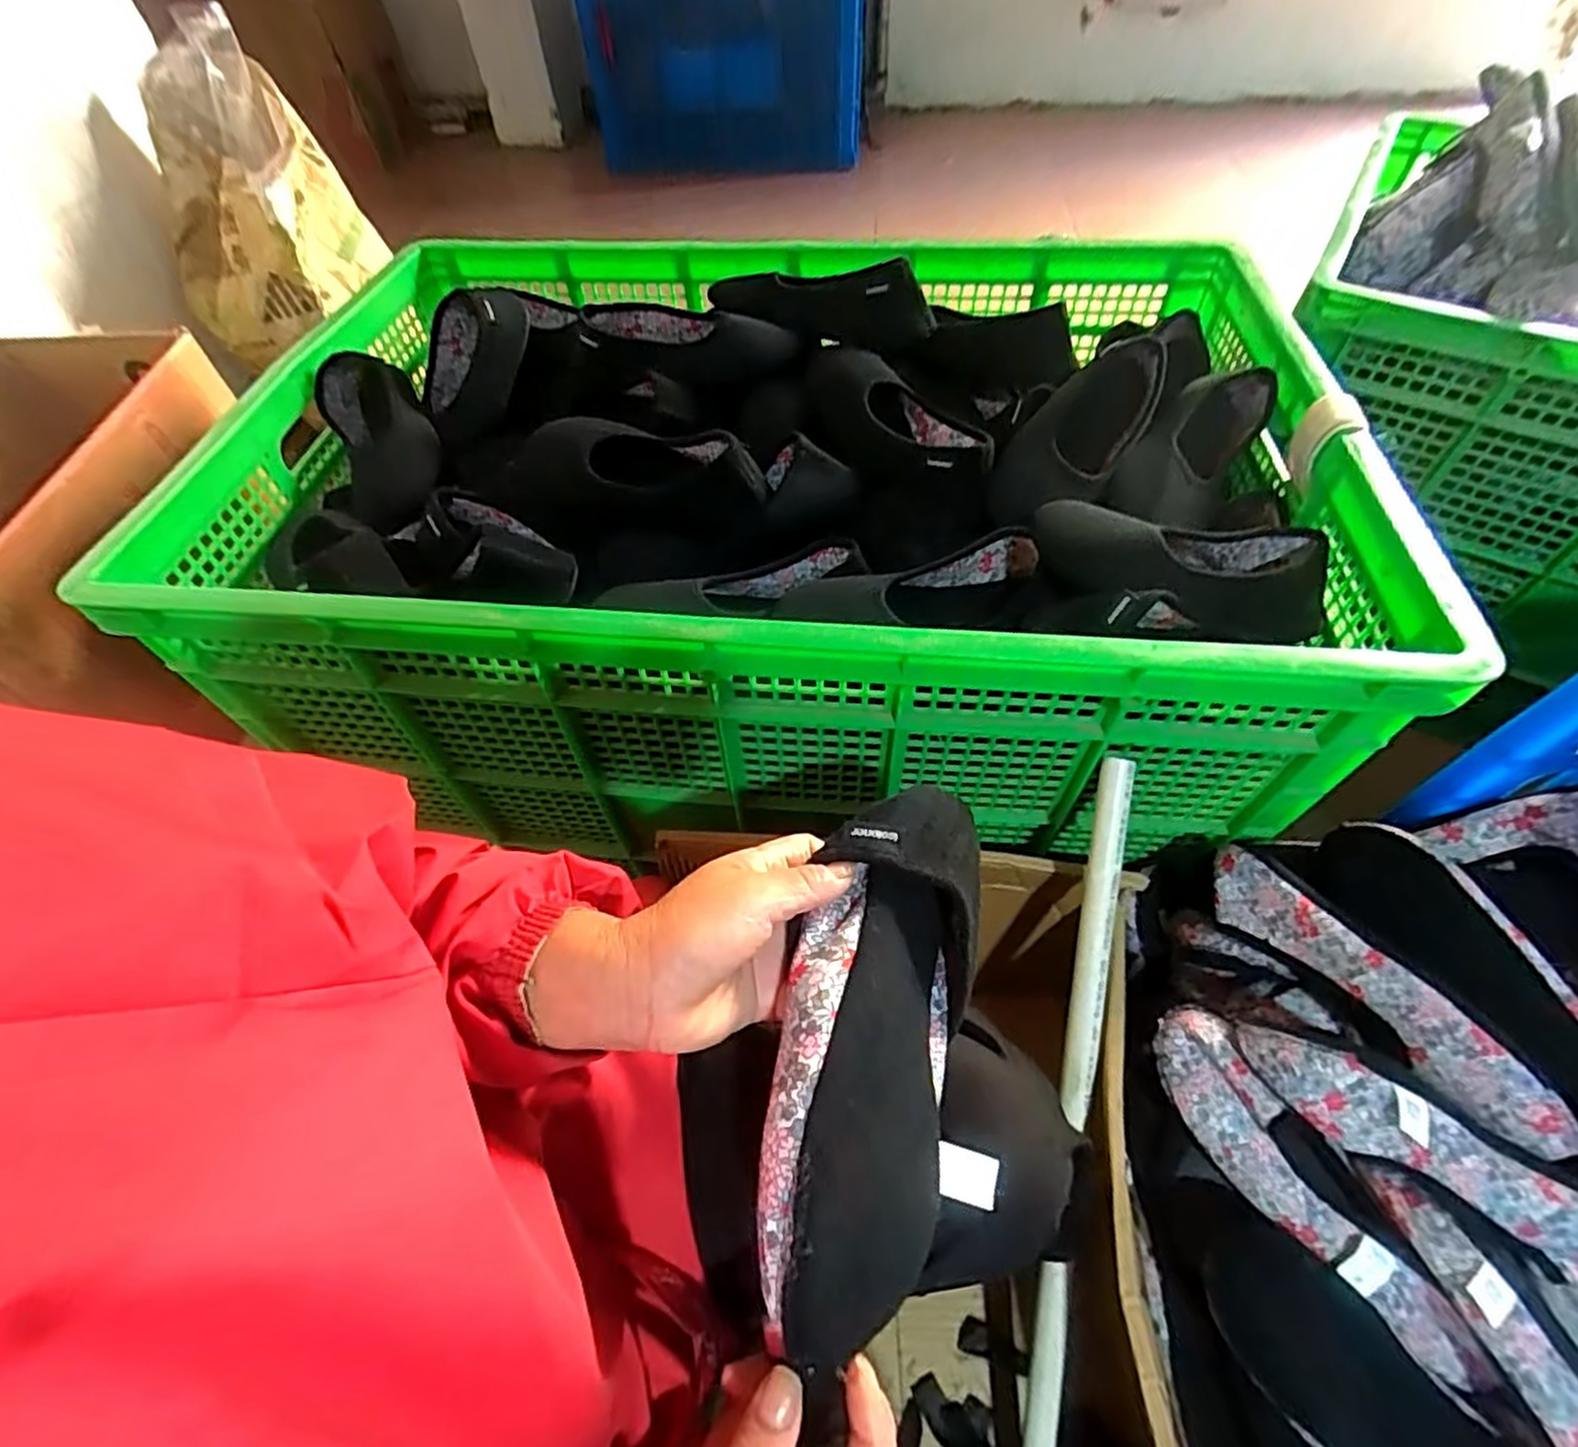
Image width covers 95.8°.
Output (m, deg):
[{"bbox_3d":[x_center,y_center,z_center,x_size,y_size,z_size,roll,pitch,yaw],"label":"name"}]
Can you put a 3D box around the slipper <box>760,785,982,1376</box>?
[{"bbox_3d":[0.041,0.143,0.336,0.083,0.078,0.238,13,54,12],"label":"slipper"}]

